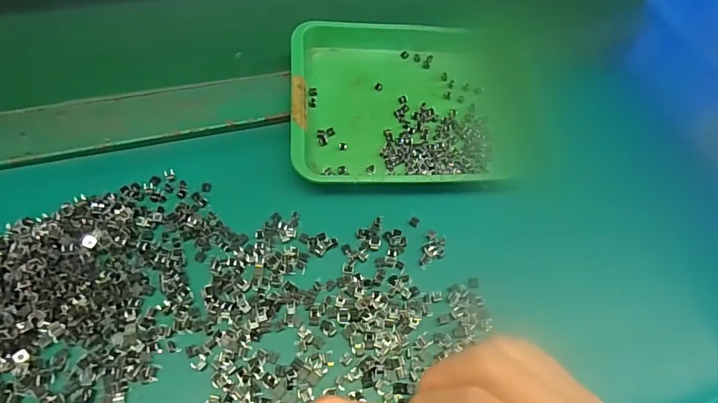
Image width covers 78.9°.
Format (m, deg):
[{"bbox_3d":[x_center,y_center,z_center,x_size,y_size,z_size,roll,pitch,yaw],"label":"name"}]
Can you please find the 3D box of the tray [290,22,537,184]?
[{"bbox_3d":[0.053,-0.094,0.379,0.218,0.025,0.179,-2,59,-7],"label":"tray"}]

